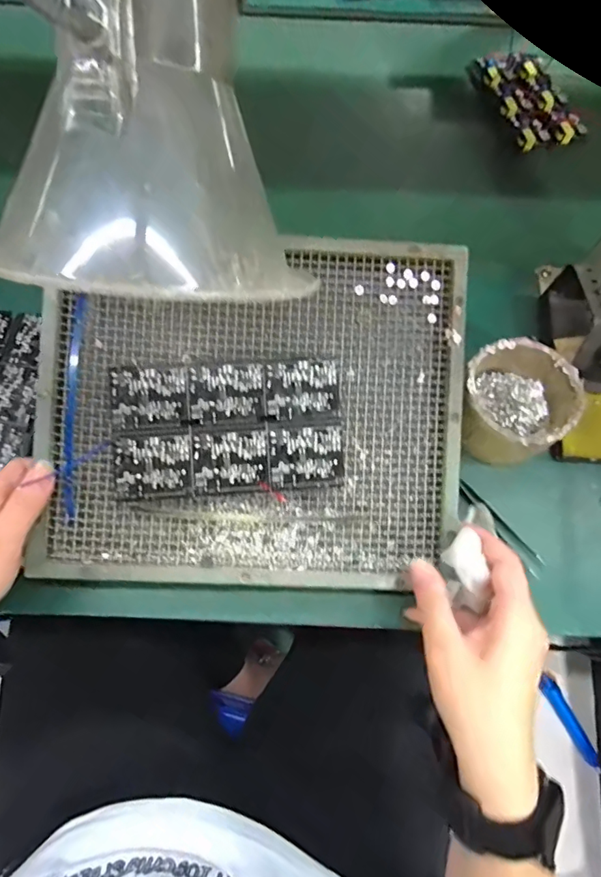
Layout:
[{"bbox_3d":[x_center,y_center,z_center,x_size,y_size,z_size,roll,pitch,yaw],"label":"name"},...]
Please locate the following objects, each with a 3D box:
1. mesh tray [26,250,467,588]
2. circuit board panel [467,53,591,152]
[{"bbox_3d":[-0.032,-0.017,0.336,0.285,0.028,0.235,2,89,-3],"label":"mesh tray"},{"bbox_3d":[0.257,-0.389,0.540,0.074,0.019,0.142,-19,71,-9],"label":"circuit board panel"}]

